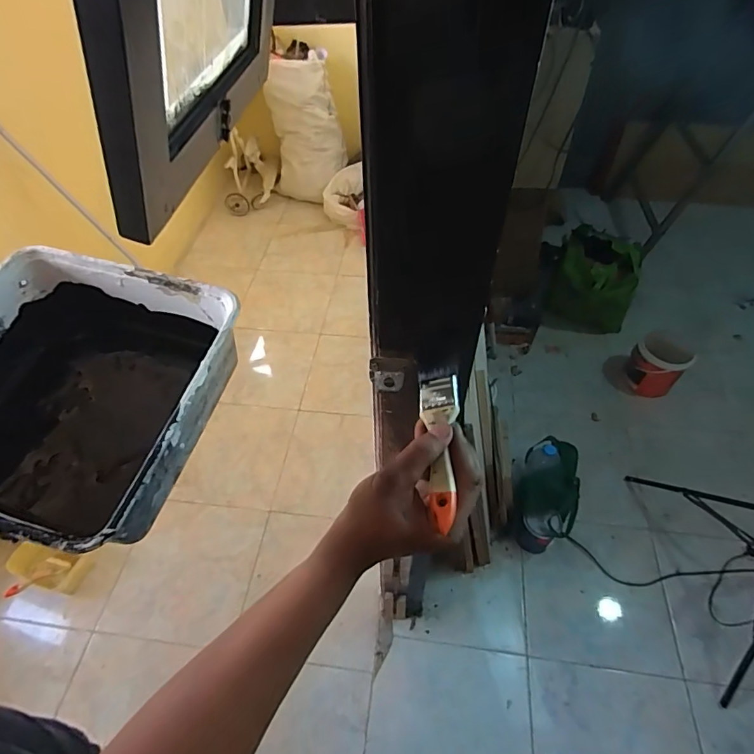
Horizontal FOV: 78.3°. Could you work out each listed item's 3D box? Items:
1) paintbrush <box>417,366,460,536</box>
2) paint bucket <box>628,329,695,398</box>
[{"bbox_3d":[0.055,0.054,0.387,0.034,0.018,0.142,-1,54,2],"label":"paintbrush"},{"bbox_3d":[1.018,-0.043,1.694,0.181,0.199,0.211,37,62,26],"label":"paint bucket"}]

